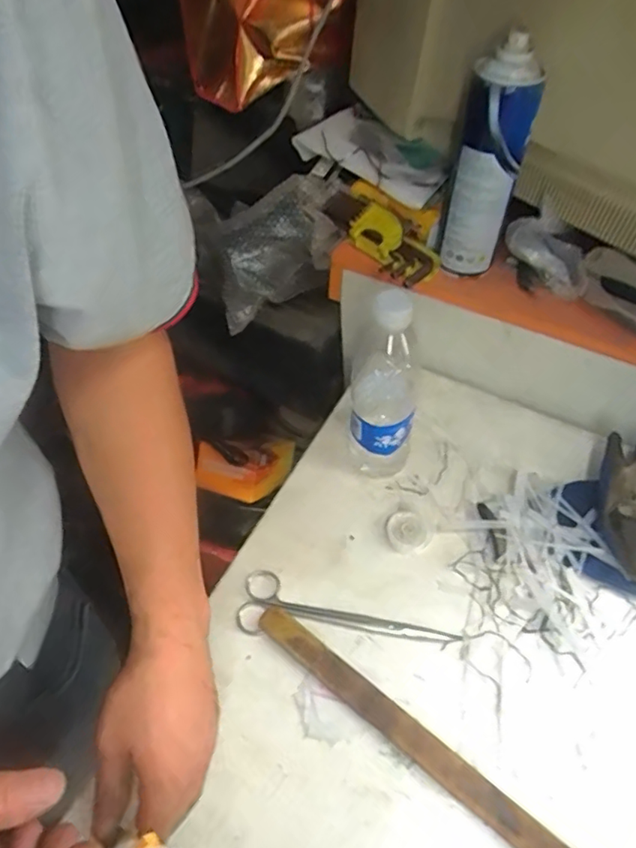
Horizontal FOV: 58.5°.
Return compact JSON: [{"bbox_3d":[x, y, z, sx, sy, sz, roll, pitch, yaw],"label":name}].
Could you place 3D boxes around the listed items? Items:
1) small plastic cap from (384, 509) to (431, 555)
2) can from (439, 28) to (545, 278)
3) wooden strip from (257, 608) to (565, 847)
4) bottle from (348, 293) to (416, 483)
[{"bbox_3d":[0.088,0.105,0.558,0.042,0.010,0.044,0,53,0],"label":"small plastic cap"},{"bbox_3d":[0.164,-0.248,0.558,0.063,0.202,0.049,16,53,11],"label":"can"},{"bbox_3d":[0.108,0.269,0.430,0.389,0.007,0.024,33,59,22],"label":"wooden strip"},{"bbox_3d":[0.064,-0.030,0.532,0.066,0.210,0.072,3,53,2],"label":"bottle"}]

